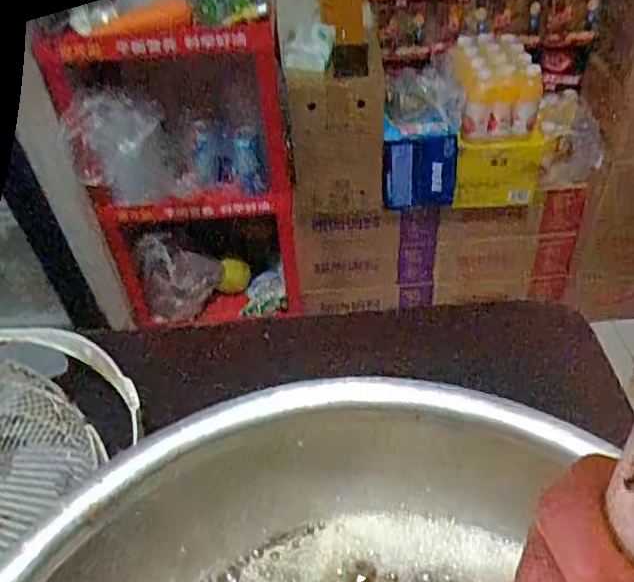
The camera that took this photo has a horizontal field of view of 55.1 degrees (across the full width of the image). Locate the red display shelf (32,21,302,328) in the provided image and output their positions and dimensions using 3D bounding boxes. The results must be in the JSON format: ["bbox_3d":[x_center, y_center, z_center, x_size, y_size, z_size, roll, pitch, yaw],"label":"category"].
[{"bbox_3d":[-0.300,-0.233,1.496,0.463,0.795,0.172,-11,44,-6],"label":"red display shelf"}]

